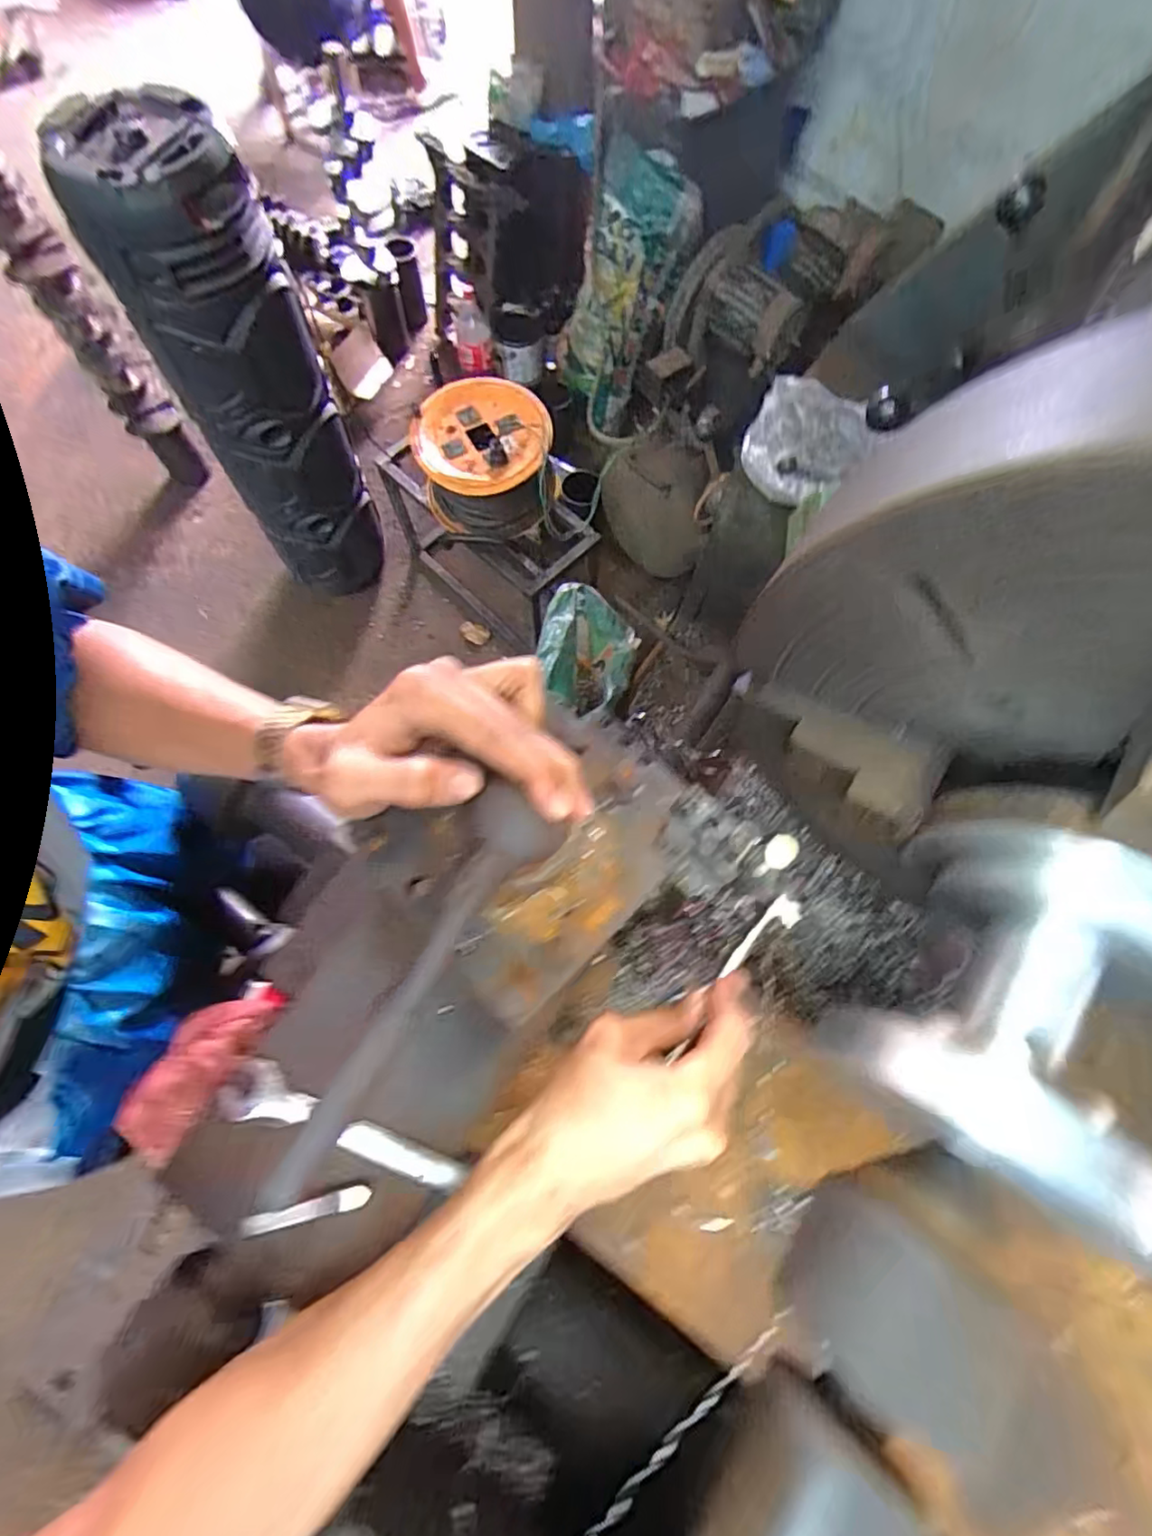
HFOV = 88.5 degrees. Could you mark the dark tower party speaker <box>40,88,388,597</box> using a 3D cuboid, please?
[{"bbox_3d":[-0.639,-0.721,1.247,0.271,0.903,0.230,-25,73,-10],"label":"dark tower party speaker"}]

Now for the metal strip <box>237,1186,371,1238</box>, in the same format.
[{"bbox_3d":[-0.149,0.244,0.325,0.068,0.008,0.011,-10,71,-6],"label":"metal strip"}]

